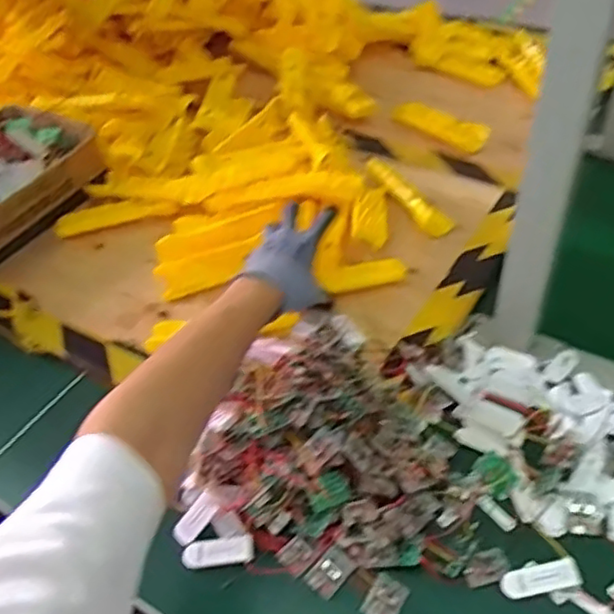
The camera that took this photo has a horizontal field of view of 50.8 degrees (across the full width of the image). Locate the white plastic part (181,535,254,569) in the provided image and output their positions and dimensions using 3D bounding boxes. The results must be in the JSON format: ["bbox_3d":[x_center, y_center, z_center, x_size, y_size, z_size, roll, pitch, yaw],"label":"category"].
[{"bbox_3d":[-0.077,0.214,0.561,0.062,0.011,0.021,-8,45,-3],"label":"white plastic part"}]

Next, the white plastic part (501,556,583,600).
[{"bbox_3d":[0.189,0.221,0.524,0.062,0.010,0.020,-16,45,7],"label":"white plastic part"}]

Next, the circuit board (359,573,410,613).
[{"bbox_3d":[0.063,0.237,0.524,0.028,0.010,0.038,22,51,25],"label":"circuit board"}]

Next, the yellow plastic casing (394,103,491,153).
[{"bbox_3d":[0.214,-0.290,1.030,0.157,0.022,0.059,27,53,28],"label":"yellow plastic casing"}]

